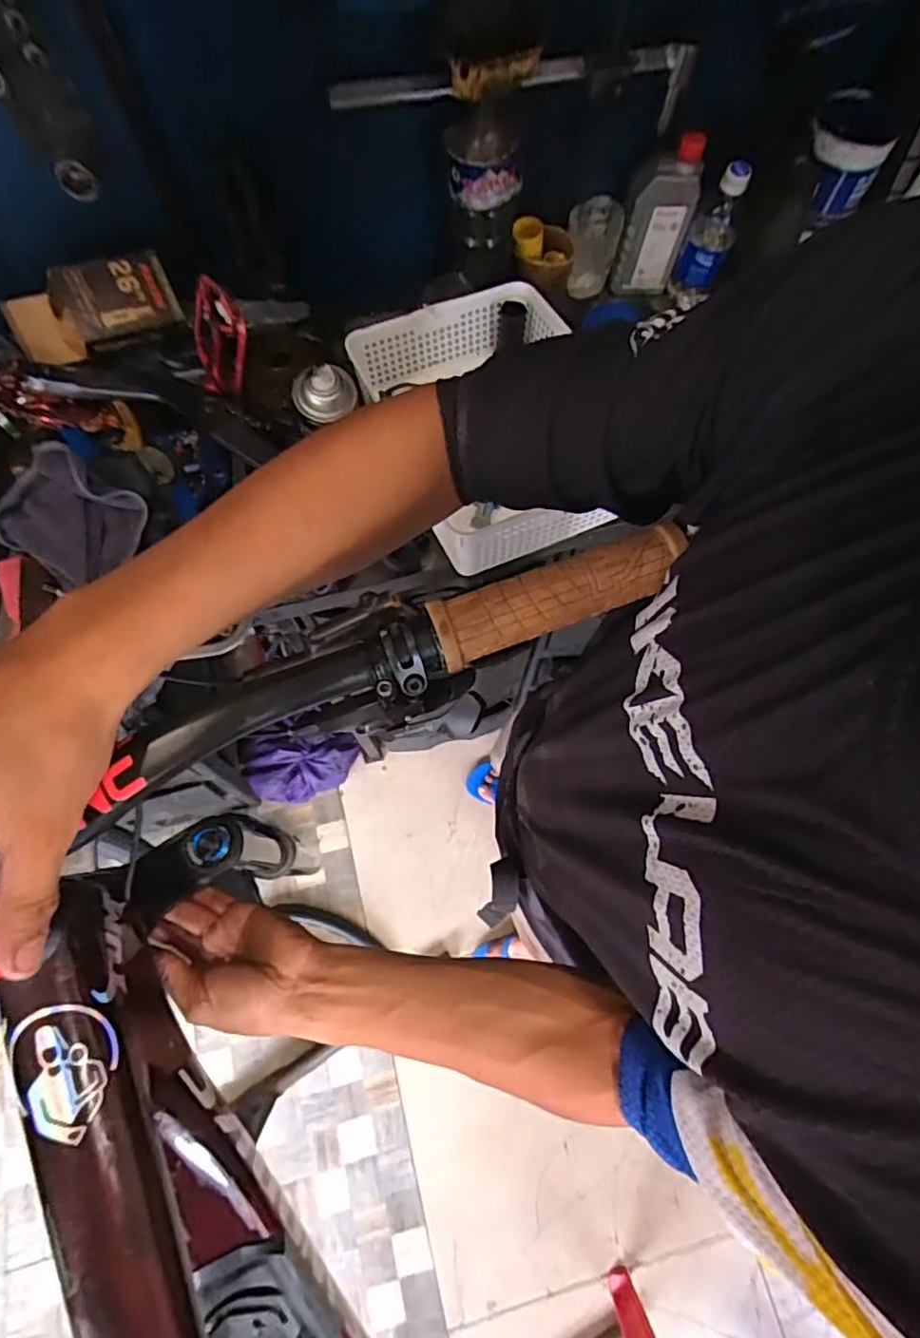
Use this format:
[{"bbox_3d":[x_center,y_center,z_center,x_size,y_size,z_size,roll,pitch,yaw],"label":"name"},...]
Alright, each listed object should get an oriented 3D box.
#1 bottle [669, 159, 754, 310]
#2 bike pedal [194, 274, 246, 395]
[{"bbox_3d":[0.318,-0.547,0.778,0.057,0.161,0.055,19,71,7],"label":"bottle"},{"bbox_3d":[-0.265,-0.362,0.677,0.025,0.113,0.102,-22,66,-38],"label":"bike pedal"}]

